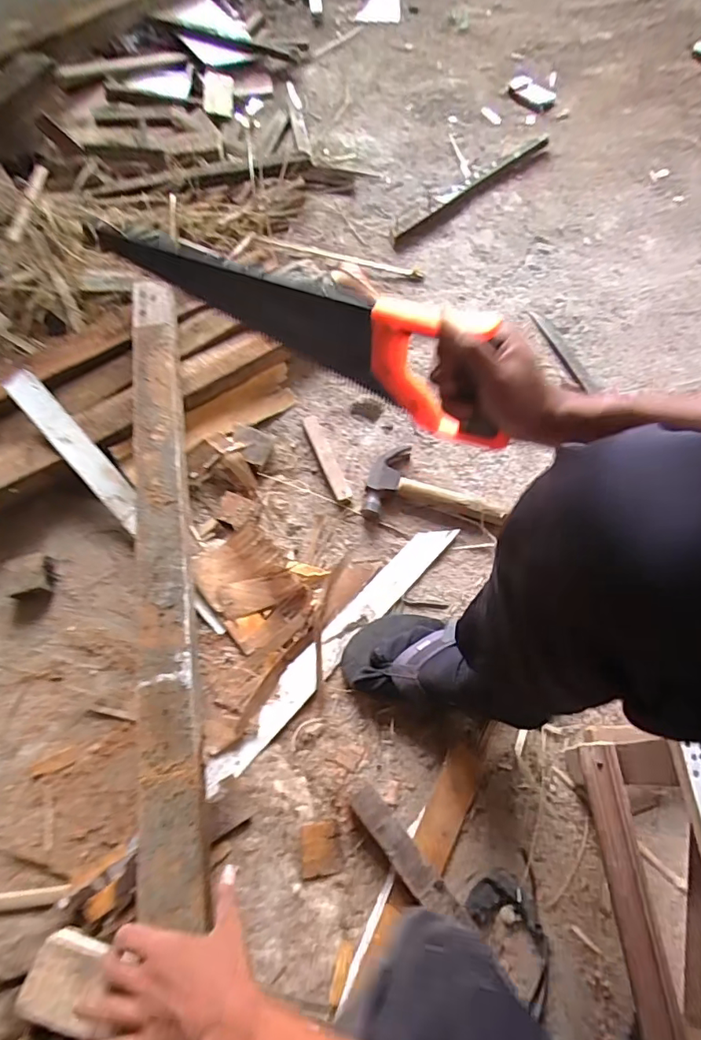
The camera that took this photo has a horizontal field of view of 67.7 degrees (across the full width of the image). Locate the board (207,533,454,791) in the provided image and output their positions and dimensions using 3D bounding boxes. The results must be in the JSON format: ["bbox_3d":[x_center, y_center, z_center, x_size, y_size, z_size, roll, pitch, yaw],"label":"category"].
[{"bbox_3d":[-0.018,0.159,0.700,0.051,0.021,0.450,39,67,20],"label":"board"}]

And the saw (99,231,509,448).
[{"bbox_3d":[-0.042,-0.179,0.455,0.386,0.111,0.031,25,66,7],"label":"saw"}]

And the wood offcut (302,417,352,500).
[{"bbox_3d":[-0.038,-0.103,0.833,0.027,0.020,0.173,-20,64,-8],"label":"wood offcut"}]

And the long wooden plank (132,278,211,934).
[{"bbox_3d":[-0.196,0.165,0.559,0.066,0.032,1.179,-10,63,-3],"label":"long wooden plank"}]

